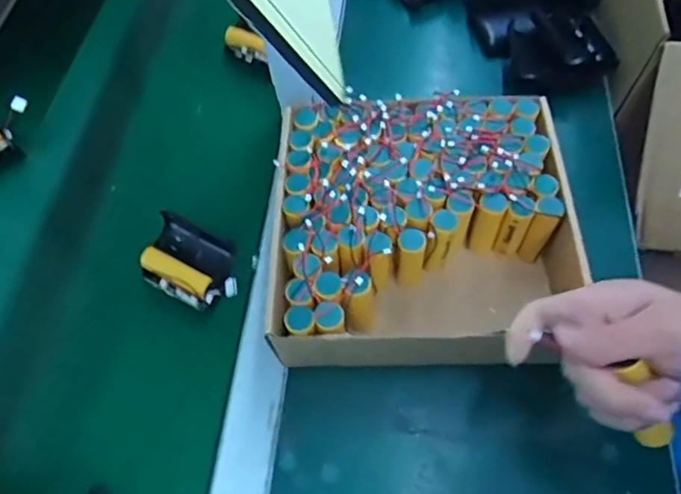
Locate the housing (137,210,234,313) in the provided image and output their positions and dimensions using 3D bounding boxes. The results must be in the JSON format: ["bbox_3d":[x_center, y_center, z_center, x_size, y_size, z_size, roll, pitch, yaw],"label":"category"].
[{"bbox_3d":[-0.130,0.015,0.492,0.094,0.031,0.063,28,66,17],"label":"housing"}]

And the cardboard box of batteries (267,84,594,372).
[{"bbox_3d":[0.073,-0.018,0.476,0.238,0.081,0.221,0,61,3],"label":"cardboard box of batteries"}]

